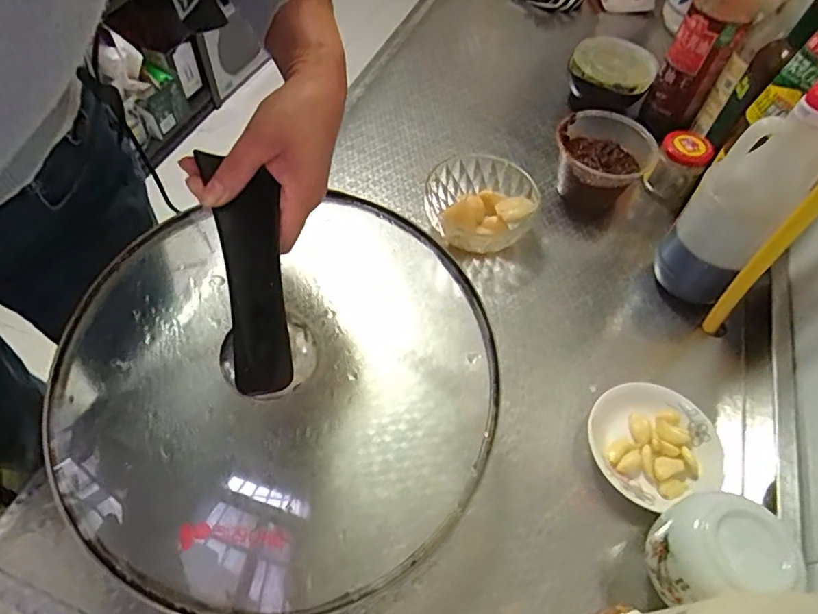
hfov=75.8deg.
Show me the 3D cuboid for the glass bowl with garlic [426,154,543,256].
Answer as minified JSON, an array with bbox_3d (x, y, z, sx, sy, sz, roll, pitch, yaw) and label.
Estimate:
[{"bbox_3d":[0.077,-0.110,0.576,0.114,0.055,0.118,1,55,-2],"label":"glass bowl with garlic"}]

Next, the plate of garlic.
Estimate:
[{"bbox_3d":[0.204,0.115,0.449,0.106,0.020,0.101,1,55,-2],"label":"plate of garlic"}]

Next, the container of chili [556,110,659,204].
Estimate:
[{"bbox_3d":[0.219,-0.161,0.615,0.108,0.078,0.111,26,57,15],"label":"container of chili"}]

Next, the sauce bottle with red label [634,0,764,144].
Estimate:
[{"bbox_3d":[0.343,-0.319,0.595,0.070,0.261,0.078,26,57,15],"label":"sauce bottle with red label"}]

